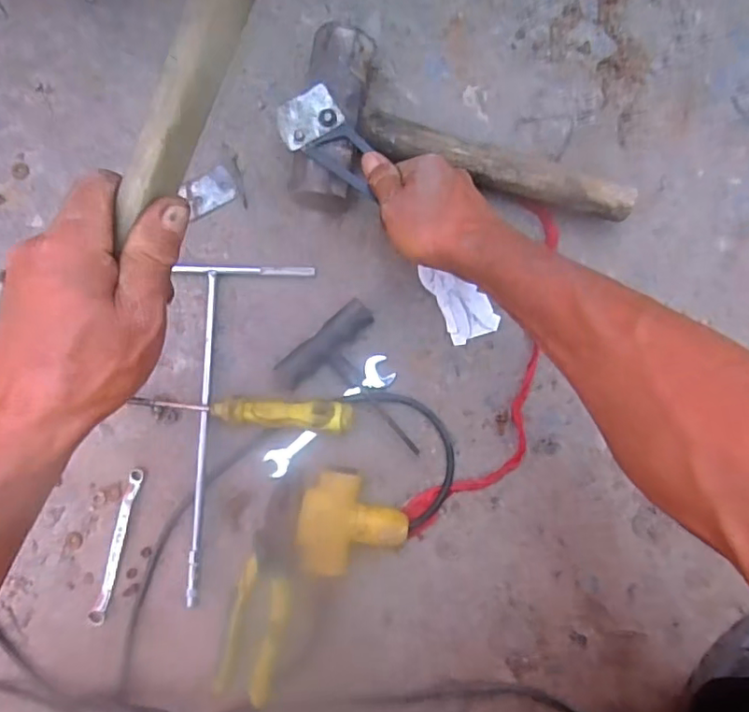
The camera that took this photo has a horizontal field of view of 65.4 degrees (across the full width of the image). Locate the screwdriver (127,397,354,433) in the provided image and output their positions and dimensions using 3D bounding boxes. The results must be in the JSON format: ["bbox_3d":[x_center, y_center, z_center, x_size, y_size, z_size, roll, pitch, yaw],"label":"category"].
[{"bbox_3d":[-0.113,0.046,0.494,0.193,0.022,0.021,2,88,13],"label":"screwdriver"}]

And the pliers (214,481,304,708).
[{"bbox_3d":[-0.093,0.199,0.488,0.044,0.018,0.184,13,88,1],"label":"pliers"}]

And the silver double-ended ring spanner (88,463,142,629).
[{"bbox_3d":[-0.228,0.168,0.515,0.014,0.014,0.138,15,88,1],"label":"silver double-ended ring spanner"}]

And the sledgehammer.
[{"bbox_3d":[0.072,-0.172,0.495,0.292,0.056,0.145,12,87,1],"label":"sledgehammer"}]

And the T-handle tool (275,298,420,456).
[{"bbox_3d":[-0.008,0.030,0.502,0.093,0.020,0.129,-40,88,-1],"label":"T-handle tool"}]

